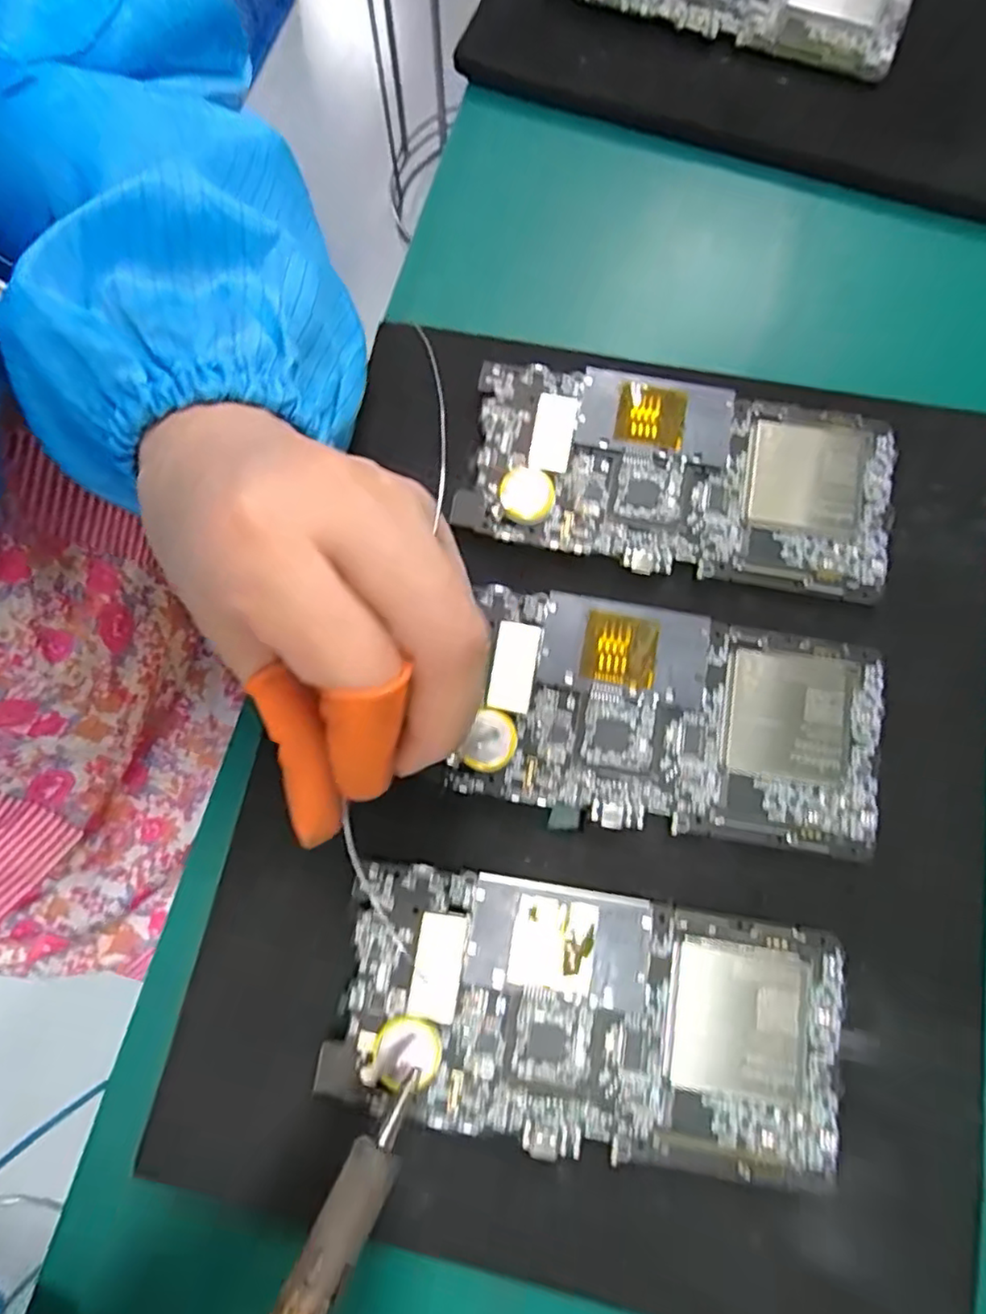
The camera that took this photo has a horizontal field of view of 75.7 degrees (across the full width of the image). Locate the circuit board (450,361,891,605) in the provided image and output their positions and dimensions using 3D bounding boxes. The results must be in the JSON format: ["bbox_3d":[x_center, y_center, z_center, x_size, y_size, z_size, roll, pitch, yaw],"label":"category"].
[{"bbox_3d":[0.067,-0.066,0.232,0.150,0.009,0.070,12,79,3],"label":"circuit board"}]

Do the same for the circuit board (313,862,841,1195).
[{"bbox_3d":[0.029,0.112,0.196,0.151,0.006,0.073,9,79,3],"label":"circuit board"}]

